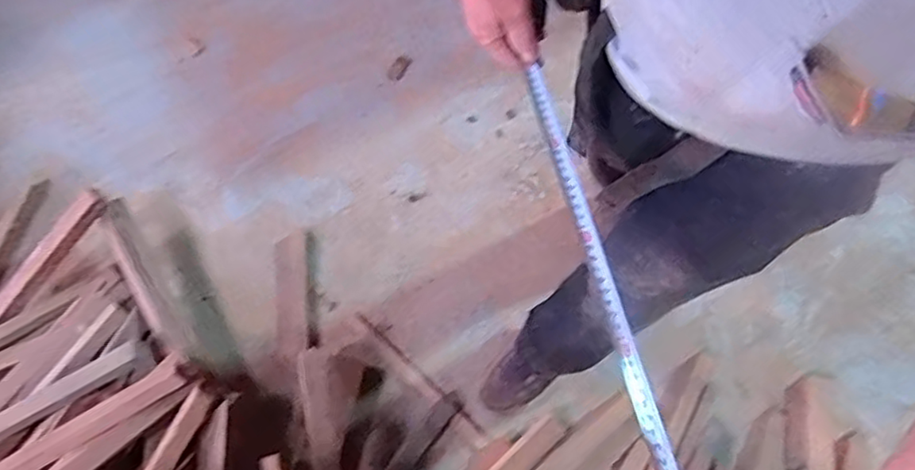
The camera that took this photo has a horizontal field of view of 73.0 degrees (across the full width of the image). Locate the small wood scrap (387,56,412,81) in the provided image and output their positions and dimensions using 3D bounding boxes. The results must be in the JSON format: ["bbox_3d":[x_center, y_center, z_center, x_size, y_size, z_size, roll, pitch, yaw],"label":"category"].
[{"bbox_3d":[-0.140,-0.398,1.476,0.038,0.008,0.071,26,74,10],"label":"small wood scrap"}]

